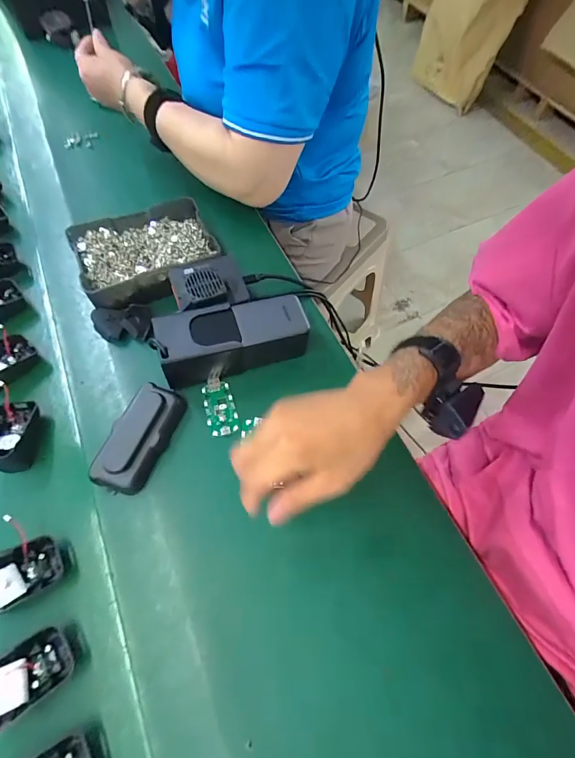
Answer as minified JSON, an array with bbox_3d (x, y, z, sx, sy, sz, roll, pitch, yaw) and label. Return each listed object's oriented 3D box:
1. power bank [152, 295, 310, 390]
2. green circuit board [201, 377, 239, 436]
[{"bbox_3d":[-0.056,-0.044,0.388,0.152,0.057,0.064,-18,64,-8],"label":"power bank"},{"bbox_3d":[-0.072,0.029,0.385,0.031,0.005,0.066,-14,64,-6],"label":"green circuit board"}]

